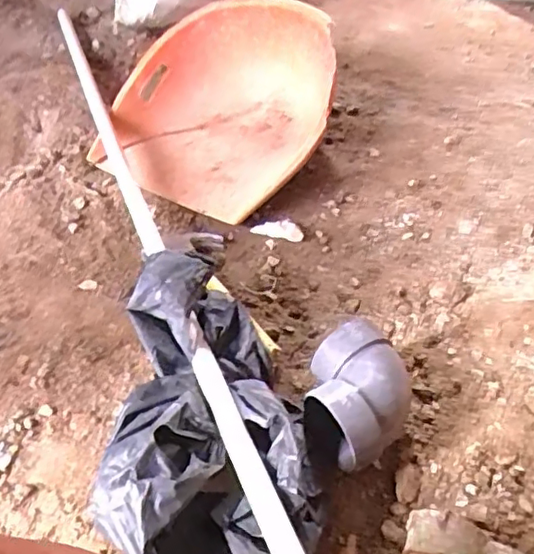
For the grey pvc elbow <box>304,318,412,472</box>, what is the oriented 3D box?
[{"bbox_3d":[0.102,0.137,0.692,0.110,0.093,0.131,3,44,9],"label":"grey pvc elbow"}]

